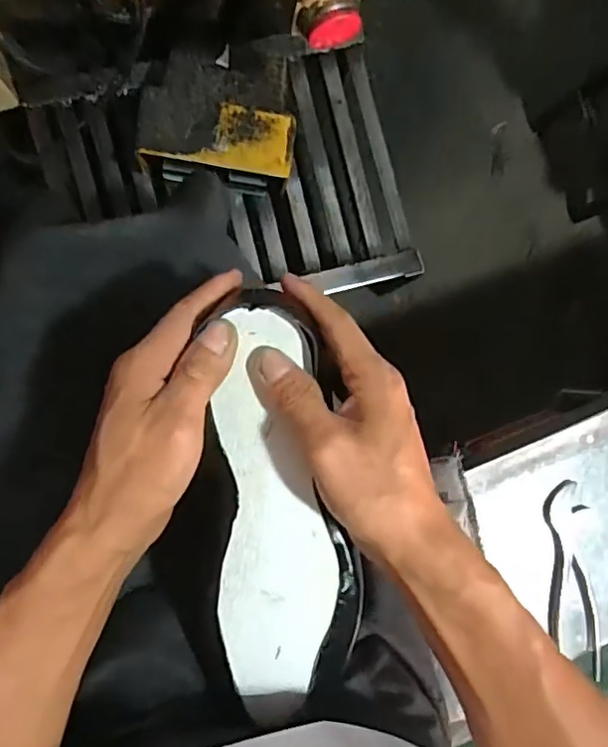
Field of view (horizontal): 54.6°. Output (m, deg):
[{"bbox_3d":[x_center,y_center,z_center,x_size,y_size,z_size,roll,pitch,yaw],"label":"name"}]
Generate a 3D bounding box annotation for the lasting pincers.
[{"bbox_3d":[0.269,0.207,0.593,0.045,0.018,0.188,-3,90,-8],"label":"lasting pincers"}]

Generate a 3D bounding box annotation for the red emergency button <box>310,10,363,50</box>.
[{"bbox_3d":[0.037,-0.394,0.675,0.060,0.038,0.021,-17,92,-8],"label":"red emergency button"}]

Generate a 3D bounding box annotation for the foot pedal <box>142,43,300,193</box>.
[{"bbox_3d":[-0.127,-0.406,0.917,0.233,0.124,0.225,3,89,-8],"label":"foot pedal"}]

